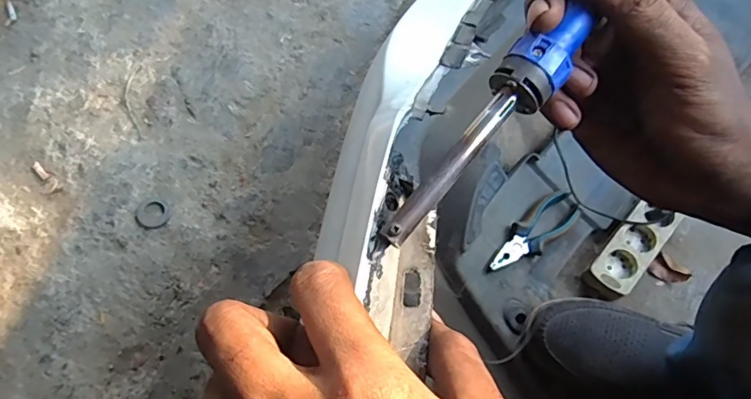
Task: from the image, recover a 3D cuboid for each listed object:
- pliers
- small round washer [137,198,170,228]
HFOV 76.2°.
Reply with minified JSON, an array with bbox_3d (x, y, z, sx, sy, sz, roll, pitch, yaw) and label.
[{"bbox_3d":[0.212,0.045,0.641,0.147,0.027,0.050,-40,78,-11],"label":"pliers"},{"bbox_3d":[-0.310,0.018,0.669,0.044,0.004,0.041,0,74,-1],"label":"small round washer"}]

